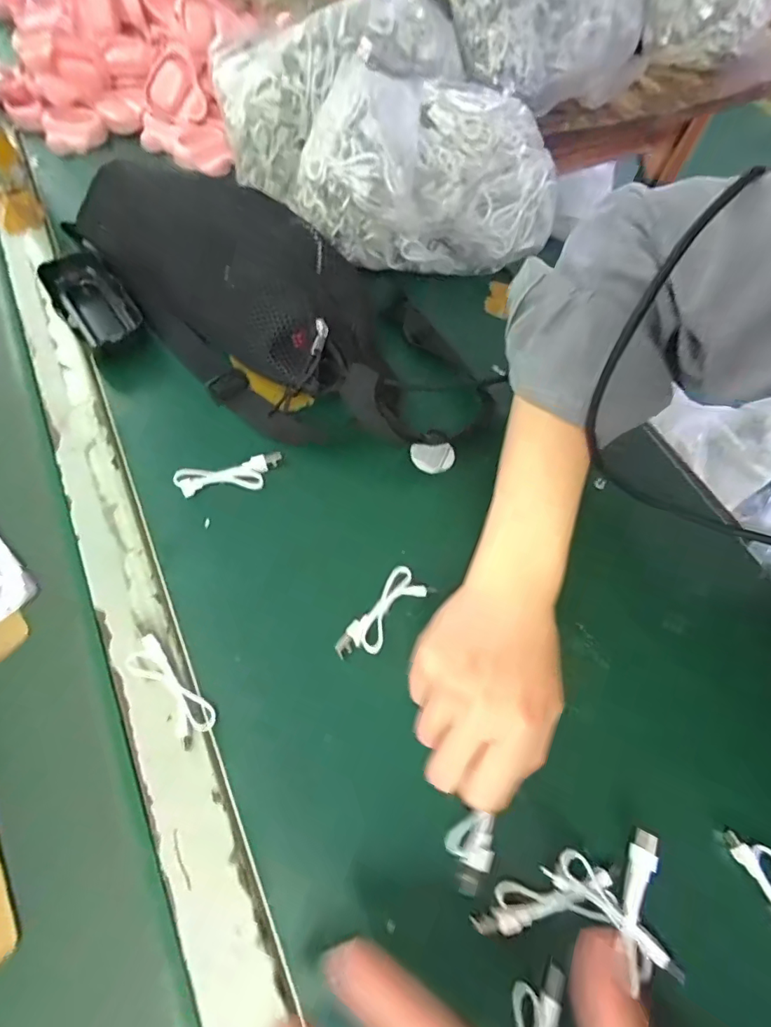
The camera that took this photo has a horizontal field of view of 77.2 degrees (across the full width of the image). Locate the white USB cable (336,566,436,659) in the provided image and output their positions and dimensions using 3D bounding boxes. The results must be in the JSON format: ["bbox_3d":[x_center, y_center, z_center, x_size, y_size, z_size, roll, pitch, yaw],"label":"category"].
[{"bbox_3d":[-0.003,0.065,0.313,0.029,0.006,0.073,36,65,25],"label":"white USB cable"}]

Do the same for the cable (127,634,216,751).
[{"bbox_3d":[-0.128,0.104,0.287,0.024,0.010,0.067,-36,76,-19],"label":"cable"}]

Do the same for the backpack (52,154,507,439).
[{"bbox_3d":[-0.092,-0.162,0.387,0.369,0.096,0.157,26,61,4],"label":"backpack"}]

